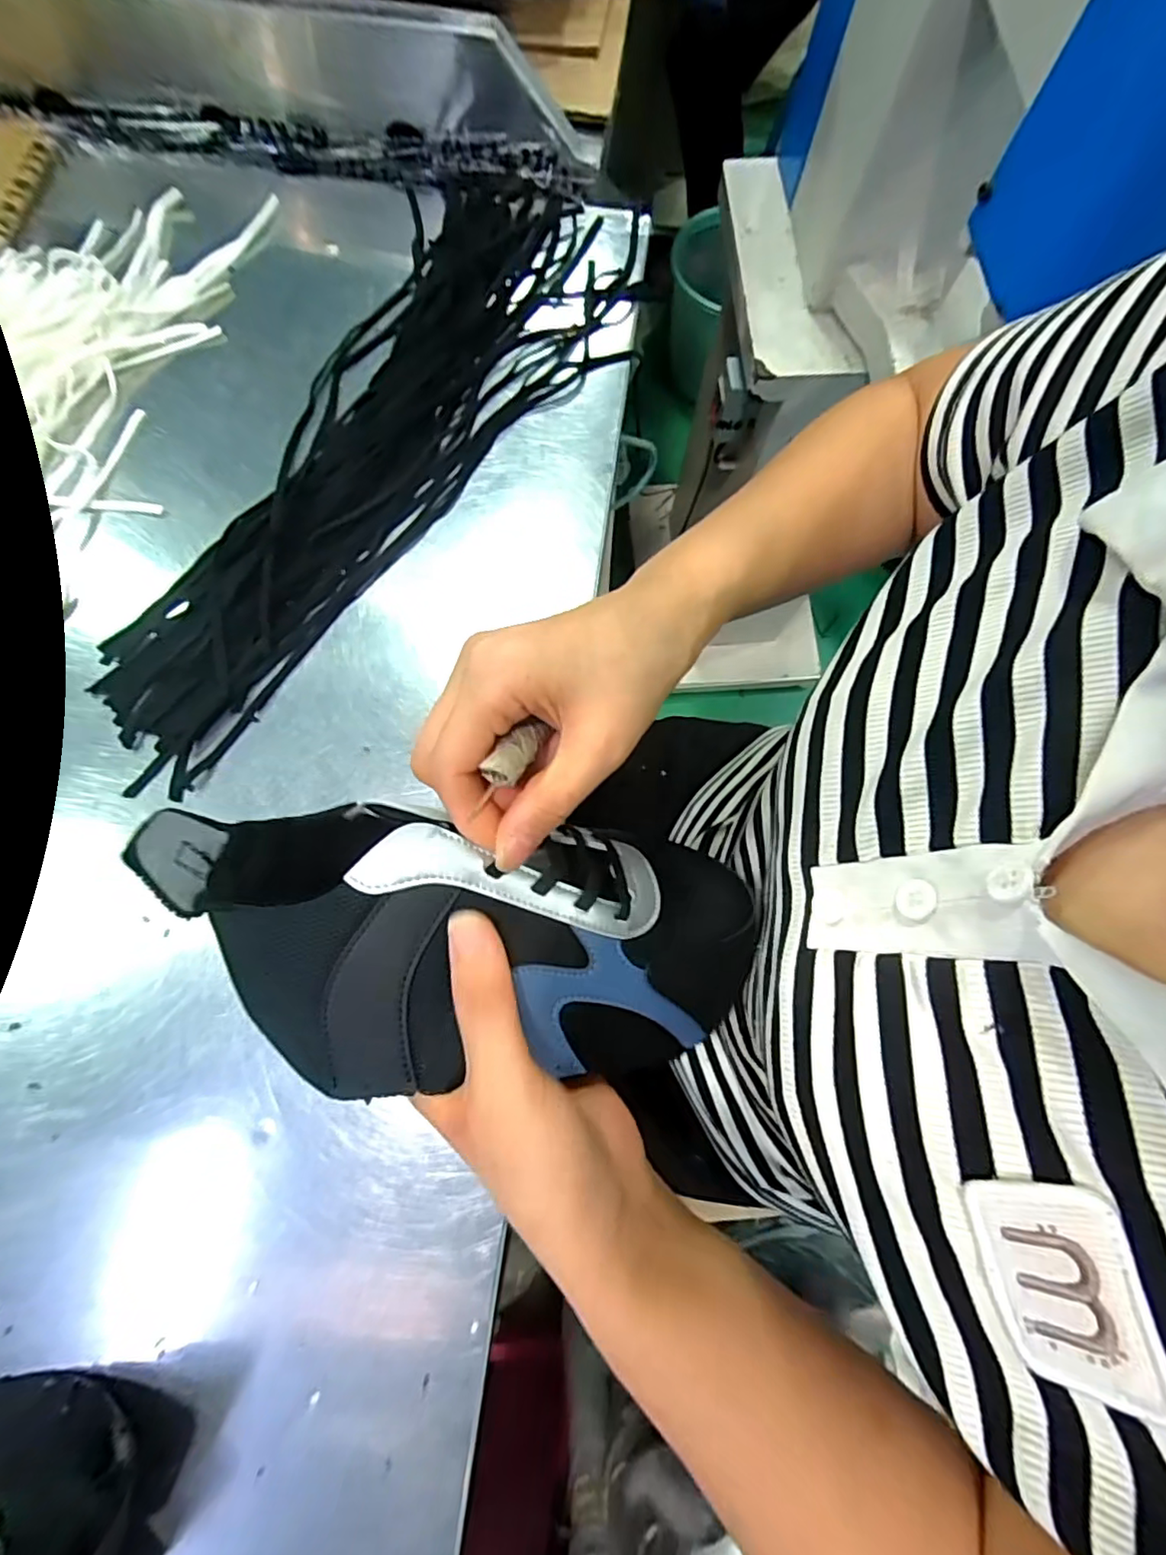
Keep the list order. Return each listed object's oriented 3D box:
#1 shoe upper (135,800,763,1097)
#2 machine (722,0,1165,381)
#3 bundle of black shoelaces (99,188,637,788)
[{"bbox_3d":[-0.041,0.065,0.253,0.246,0.068,0.109,9,77,-16],"label":"shoe upper"},{"bbox_3d":[0.268,-0.553,0.480,0.191,0.323,0.533,-4,78,-2],"label":"machine"},{"bbox_3d":[-0.150,-0.241,0.427,0.160,0.017,0.531,33,80,7],"label":"bundle of black shoelaces"}]

